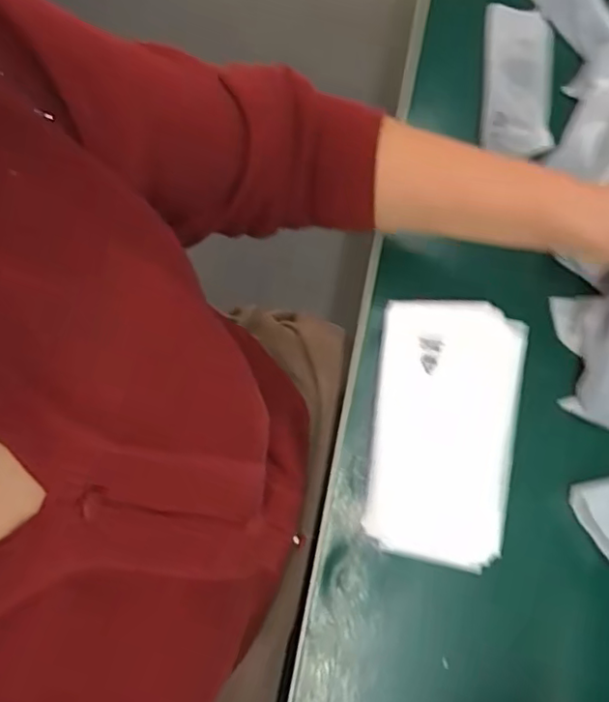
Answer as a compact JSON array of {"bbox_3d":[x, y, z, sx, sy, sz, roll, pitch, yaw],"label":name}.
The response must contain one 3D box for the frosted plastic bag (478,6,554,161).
[{"bbox_3d":[0.172,-0.219,0.492,0.054,0.023,0.153,5,73,4],"label":"frosted plastic bag"}]

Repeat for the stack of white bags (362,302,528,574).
[{"bbox_3d":[0.099,0.054,0.430,0.100,0.022,0.177,7,73,4],"label":"stack of white bags"}]

